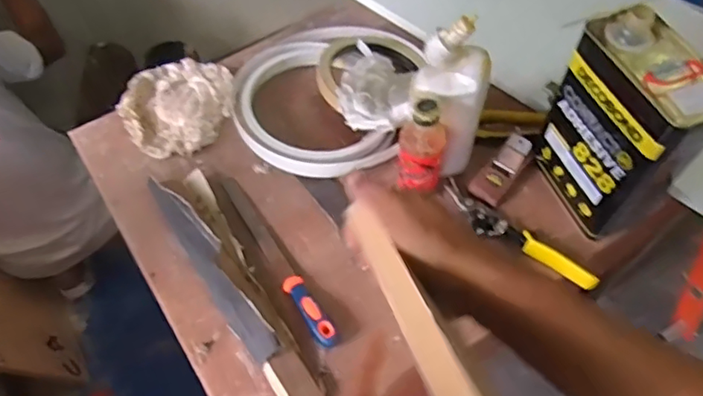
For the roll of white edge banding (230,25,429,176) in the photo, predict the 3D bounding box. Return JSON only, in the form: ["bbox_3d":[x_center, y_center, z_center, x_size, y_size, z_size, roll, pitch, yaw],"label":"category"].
[{"bbox_3d":[-0.042,-0.171,0.858,0.270,0.056,0.288,0,58,0],"label":"roll of white edge banding"}]

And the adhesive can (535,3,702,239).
[{"bbox_3d":[0.324,-0.081,0.672,0.089,0.236,0.167,-21,60,-12],"label":"adhesive can"}]

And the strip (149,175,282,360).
[{"bbox_3d":[-0.175,0.084,0.702,0.039,0.033,0.280,-30,62,-17],"label":"strip"}]

